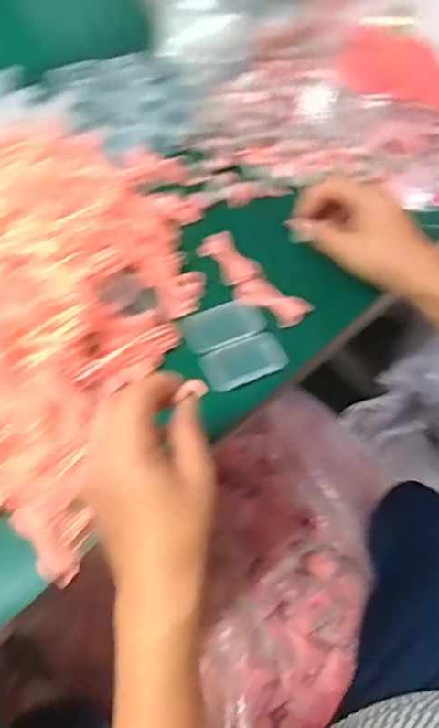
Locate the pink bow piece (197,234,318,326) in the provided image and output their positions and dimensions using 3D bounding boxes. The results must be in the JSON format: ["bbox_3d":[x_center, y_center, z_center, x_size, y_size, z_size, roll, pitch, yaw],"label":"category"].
[{"bbox_3d":[0.027,-0.076,0.491,0.039,0.019,0.114,-33,64,-20],"label":"pink bow piece"}]

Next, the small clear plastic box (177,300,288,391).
[{"bbox_3d":[0.011,-0.019,0.458,0.068,0.013,0.075,-21,61,-14],"label":"small clear plastic box"}]

